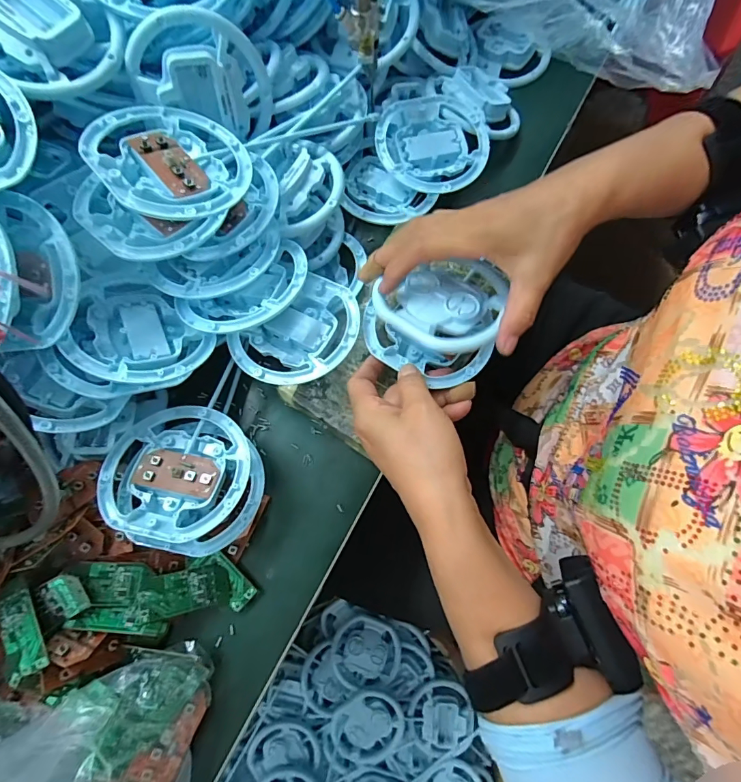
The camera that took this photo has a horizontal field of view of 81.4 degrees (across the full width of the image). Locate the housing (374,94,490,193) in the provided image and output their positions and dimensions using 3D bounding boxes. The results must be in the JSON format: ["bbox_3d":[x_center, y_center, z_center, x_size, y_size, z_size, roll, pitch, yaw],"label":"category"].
[{"bbox_3d":[0.059,-0.234,0.413,0.103,0.026,0.104,9,75,3],"label":"housing"}]

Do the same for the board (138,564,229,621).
[{"bbox_3d":[-0.138,0.149,0.321,0.060,0.004,0.029,-4,73,-24],"label":"board"}]

